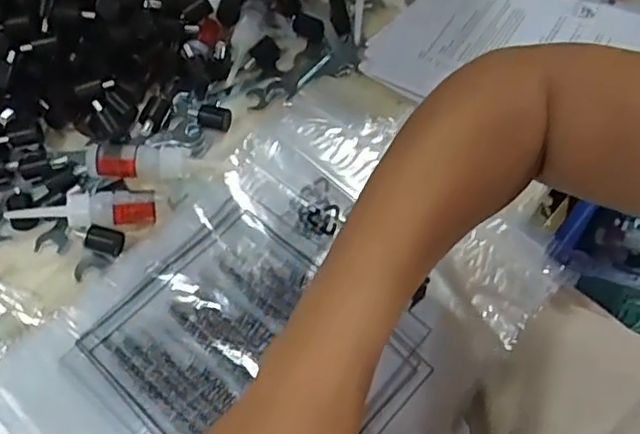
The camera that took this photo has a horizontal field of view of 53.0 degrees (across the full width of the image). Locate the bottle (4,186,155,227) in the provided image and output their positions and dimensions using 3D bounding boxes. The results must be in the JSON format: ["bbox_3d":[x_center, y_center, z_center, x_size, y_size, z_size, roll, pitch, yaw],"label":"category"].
[{"bbox_3d":[-0.172,-0.005,0.477,0.099,0.031,0.032,1,58,5],"label":"bottle"}]

